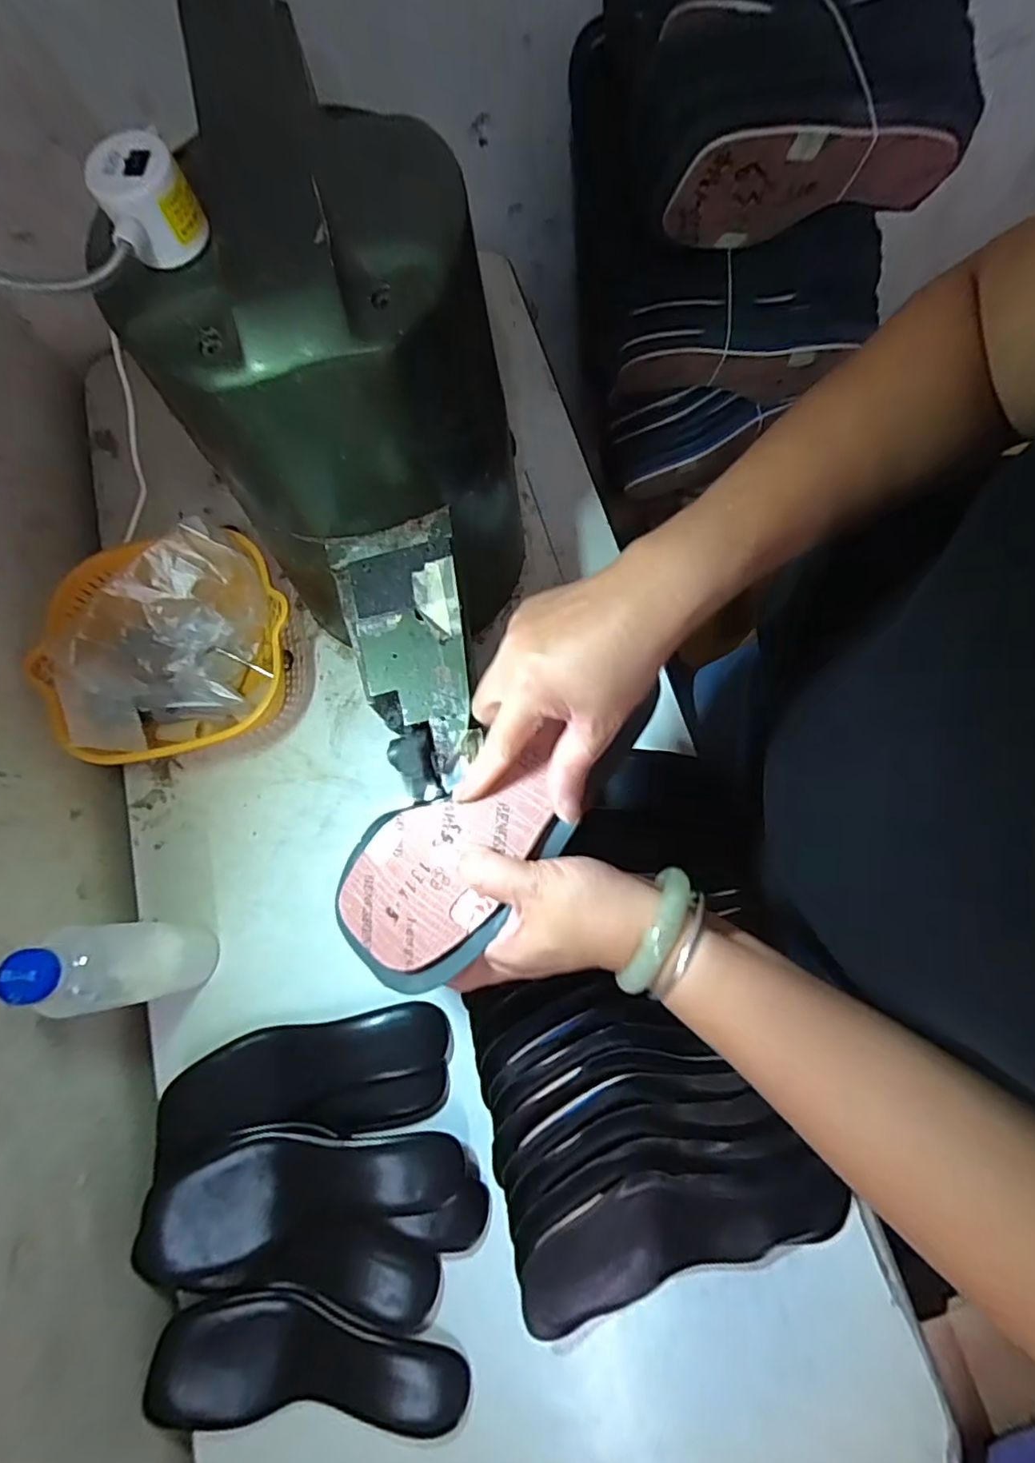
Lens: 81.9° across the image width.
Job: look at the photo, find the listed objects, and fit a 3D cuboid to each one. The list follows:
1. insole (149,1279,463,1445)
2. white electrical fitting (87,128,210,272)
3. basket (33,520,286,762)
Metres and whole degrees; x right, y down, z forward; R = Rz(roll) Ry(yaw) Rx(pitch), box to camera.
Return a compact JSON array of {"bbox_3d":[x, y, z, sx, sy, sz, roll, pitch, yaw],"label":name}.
[{"bbox_3d":[-0.145,0.446,0.419,0.214,0.016,0.078,1,78,1],"label":"insole"},{"bbox_3d":[-0.166,-0.237,0.273,0.038,0.041,0.034,-25,79,-4],"label":"white electrical fitting"},{"bbox_3d":[-0.300,-0.071,0.534,0.205,0.088,0.192,0,78,1],"label":"basket"}]

